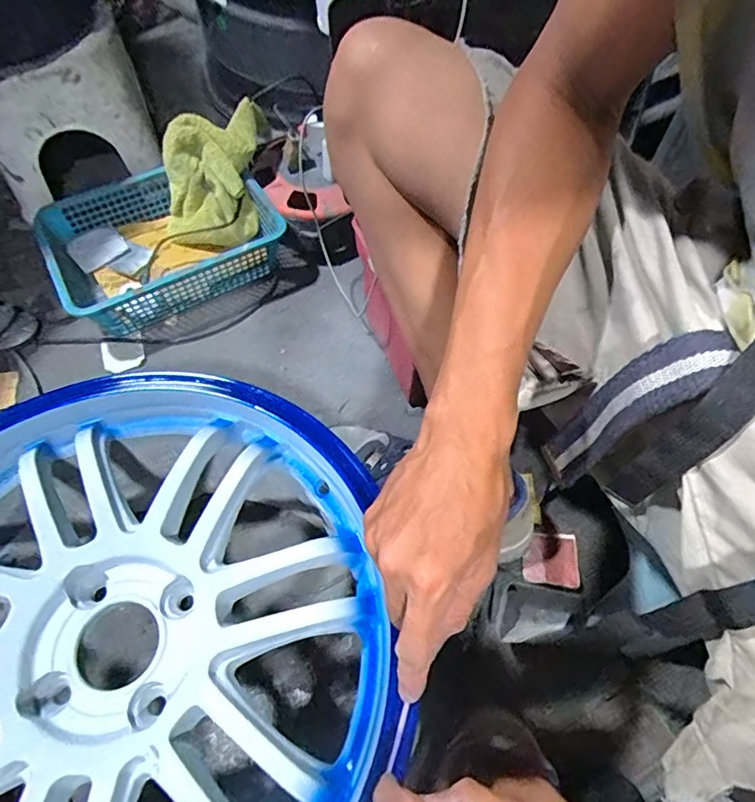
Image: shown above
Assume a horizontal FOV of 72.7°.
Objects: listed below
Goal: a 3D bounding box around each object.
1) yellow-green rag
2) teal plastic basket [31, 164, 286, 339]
[{"bbox_3d":[-0.225,-0.309,0.722,0.165,0.130,0.112,-20,62,-13],"label":"yellow-green rag"},{"bbox_3d":[-0.296,-0.216,0.733,0.298,0.094,0.213,-28,66,-17],"label":"teal plastic basket"}]

